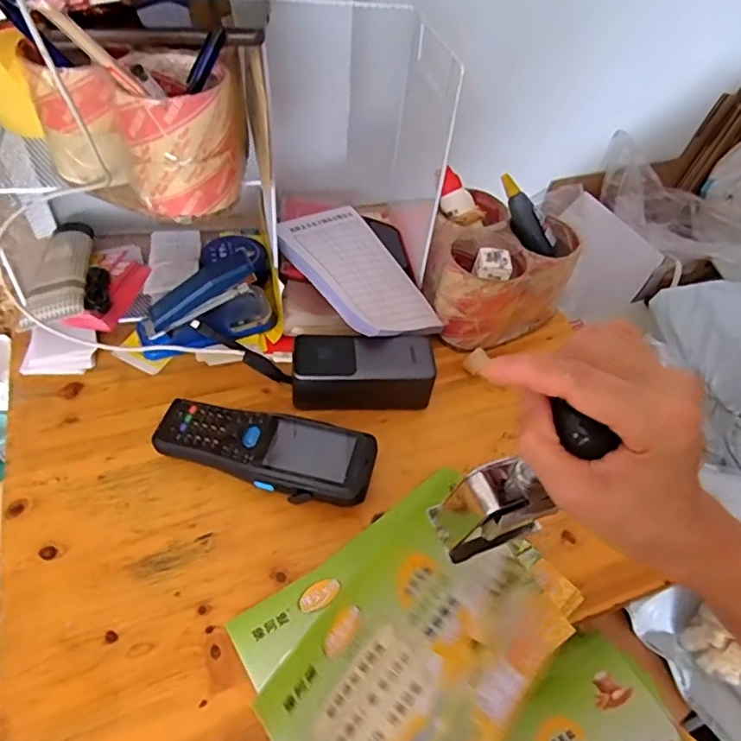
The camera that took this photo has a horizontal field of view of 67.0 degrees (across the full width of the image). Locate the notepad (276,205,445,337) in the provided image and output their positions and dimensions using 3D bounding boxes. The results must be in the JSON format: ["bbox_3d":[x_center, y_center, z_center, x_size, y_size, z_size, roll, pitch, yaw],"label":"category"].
[{"bbox_3d":[-0.014,-0.106,0.588,0.107,0.015,0.192,-20,61,-35],"label":"notepad"}]

